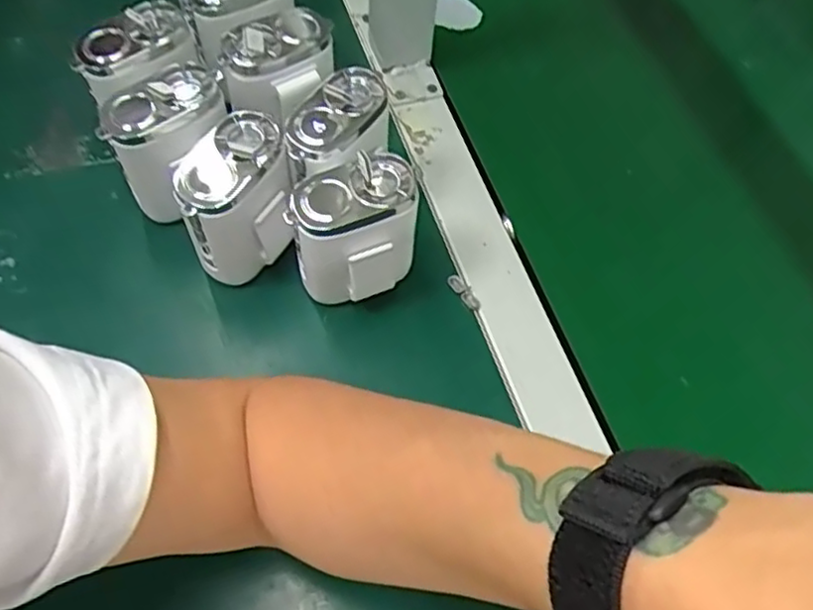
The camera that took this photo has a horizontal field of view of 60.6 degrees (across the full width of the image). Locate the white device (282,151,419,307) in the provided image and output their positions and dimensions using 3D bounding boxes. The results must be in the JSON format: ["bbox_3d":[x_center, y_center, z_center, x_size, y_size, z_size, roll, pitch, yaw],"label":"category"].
[{"bbox_3d":[-0.029,-0.038,0.389,0.066,0.088,0.043,-14,63,-12],"label":"white device"}]

